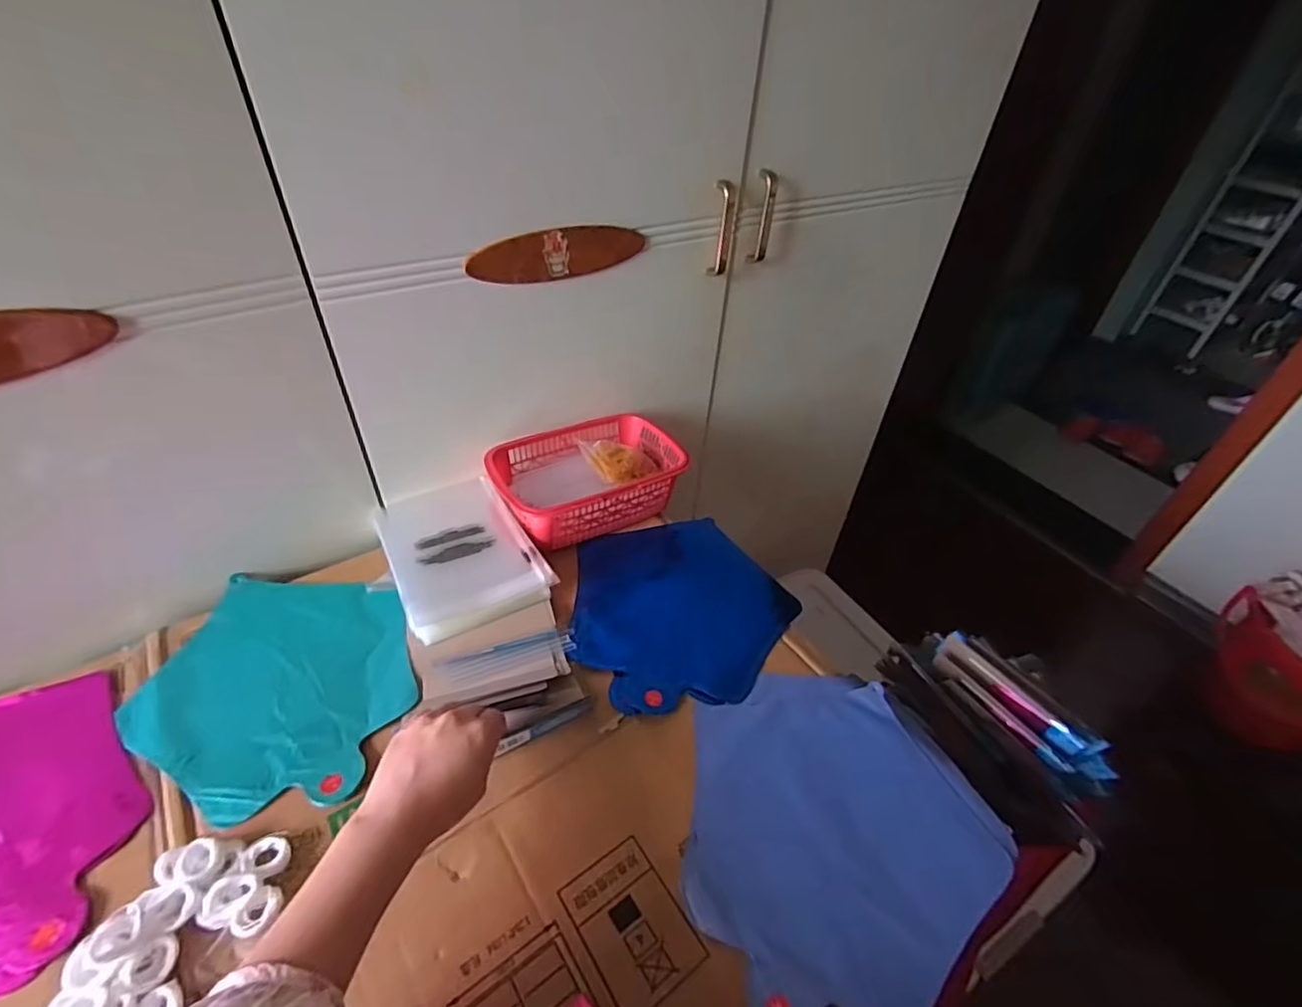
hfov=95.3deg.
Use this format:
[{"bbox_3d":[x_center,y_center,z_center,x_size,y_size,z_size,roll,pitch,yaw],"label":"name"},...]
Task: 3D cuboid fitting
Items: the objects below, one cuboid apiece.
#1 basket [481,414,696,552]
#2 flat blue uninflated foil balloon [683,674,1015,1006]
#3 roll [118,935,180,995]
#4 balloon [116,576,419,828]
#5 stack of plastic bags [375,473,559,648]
[{"bbox_3d":[-0.075,-0.025,0.706,0.216,0.078,0.150,-16,45,-22],"label":"basket"},{"bbox_3d":[0.138,0.245,0.461,0.235,0.012,0.232,2,41,-2],"label":"flat blue uninflated foil balloon"},{"bbox_3d":[-0.306,0.282,0.363,0.023,0.014,0.028,29,46,26],"label":"roll"},{"bbox_3d":[-0.322,0.154,0.523,0.223,0.008,0.217,8,42,5],"label":"balloon"},{"bbox_3d":[-0.200,0.053,0.630,0.137,0.033,0.190,-18,46,-24],"label":"stack of plastic bags"}]

